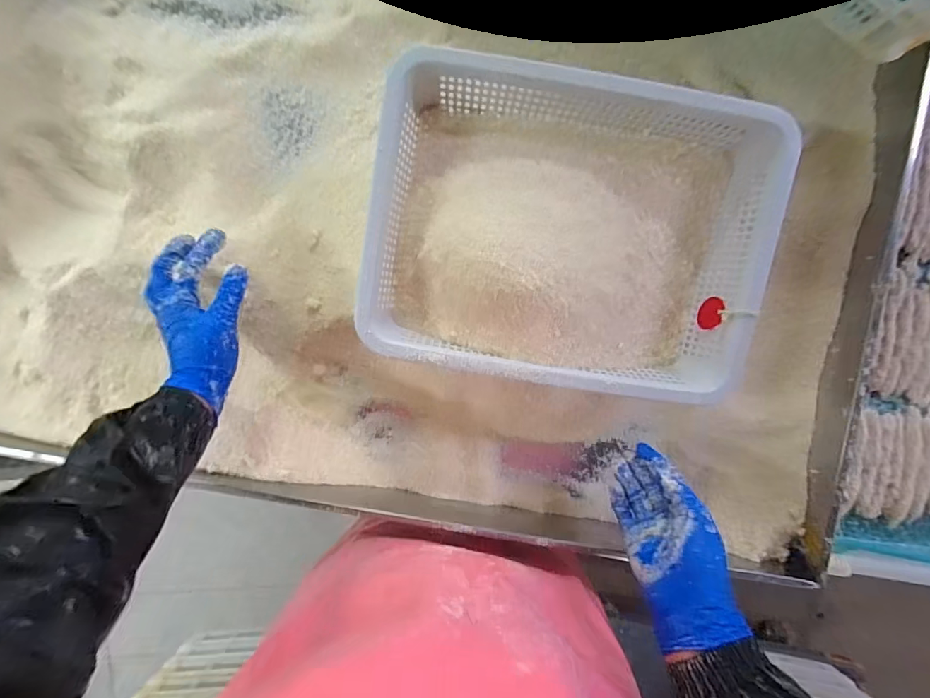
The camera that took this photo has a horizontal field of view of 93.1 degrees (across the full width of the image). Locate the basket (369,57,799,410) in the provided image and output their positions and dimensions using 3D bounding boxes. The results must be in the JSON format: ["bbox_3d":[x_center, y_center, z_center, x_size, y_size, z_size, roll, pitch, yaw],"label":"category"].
[{"bbox_3d":[0.100,-0.114,0.447,0.362,0.115,0.285,10,93,1],"label":"basket"}]

